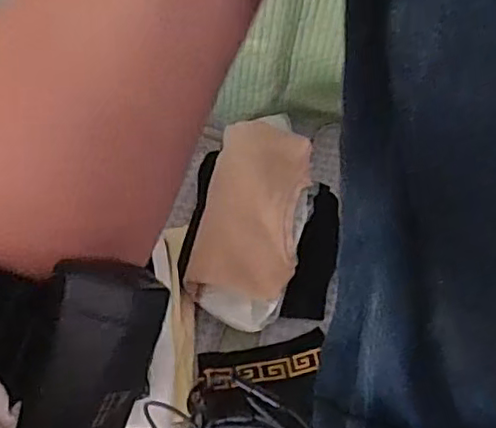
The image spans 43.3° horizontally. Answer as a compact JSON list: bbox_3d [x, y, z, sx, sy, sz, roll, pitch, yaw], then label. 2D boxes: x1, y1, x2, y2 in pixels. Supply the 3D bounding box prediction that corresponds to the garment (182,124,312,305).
[{"bbox_3d":[0.005,-0.003,0.984,0.159,0.033,0.268,12,90,3],"label":"garment"}]

